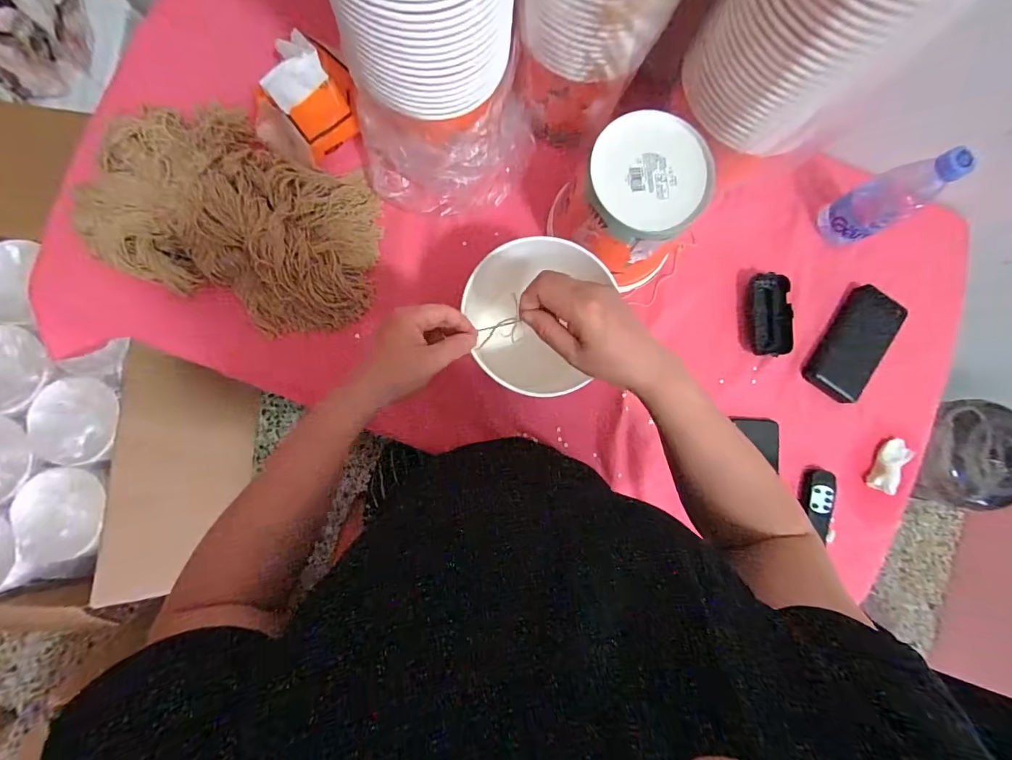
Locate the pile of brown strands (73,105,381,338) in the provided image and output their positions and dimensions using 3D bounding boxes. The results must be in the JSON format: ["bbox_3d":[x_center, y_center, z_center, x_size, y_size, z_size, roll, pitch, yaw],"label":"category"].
[{"bbox_3d":[-0.305,-0.193,0.510,0.313,0.095,0.232,26,85,-2],"label":"pile of brown strands"}]

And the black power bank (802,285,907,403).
[{"bbox_3d":[0.488,-0.053,0.599,0.077,0.029,0.154,31,85,-2],"label":"black power bank"}]

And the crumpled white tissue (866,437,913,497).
[{"bbox_3d":[0.539,0.121,0.602,0.031,0.019,0.078,36,84,-1],"label":"crumpled white tissue"}]

